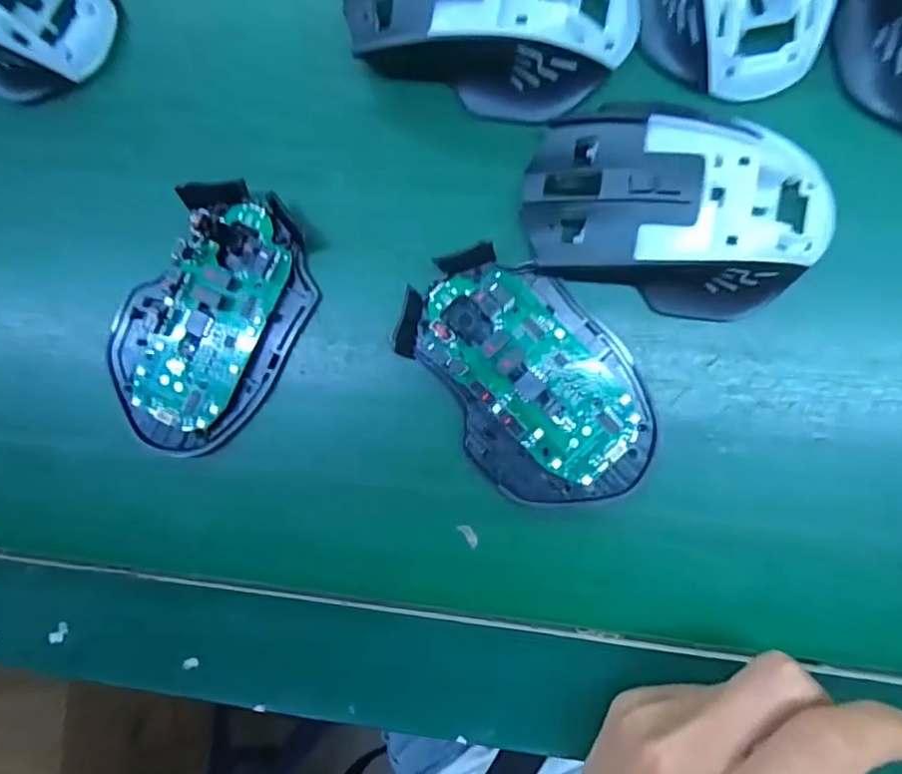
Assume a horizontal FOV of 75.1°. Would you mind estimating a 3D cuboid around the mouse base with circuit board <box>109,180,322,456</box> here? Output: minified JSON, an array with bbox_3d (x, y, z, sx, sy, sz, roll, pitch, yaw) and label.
[{"bbox_3d":[-0.104,-0.028,0.250,0.074,0.018,0.110,38,92,4],"label":"mouse base with circuit board"}]

